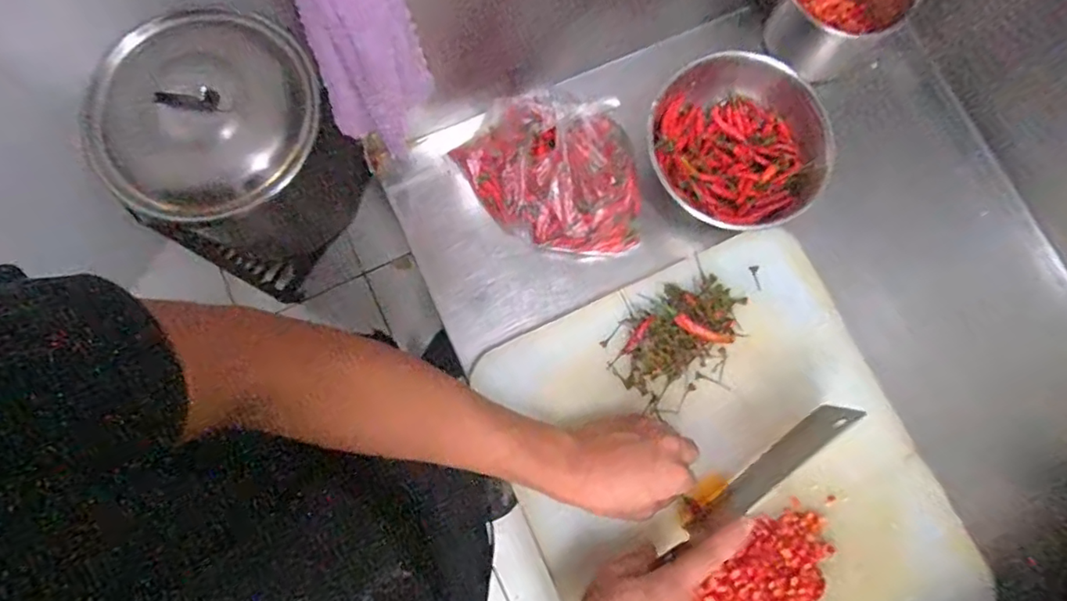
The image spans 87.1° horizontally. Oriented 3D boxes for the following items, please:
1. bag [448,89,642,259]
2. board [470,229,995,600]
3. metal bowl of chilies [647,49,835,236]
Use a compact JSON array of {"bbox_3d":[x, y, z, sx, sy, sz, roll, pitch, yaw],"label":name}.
[{"bbox_3d":[0.023,-0.126,0.548,0.189,0.054,0.136,28,80,4],"label":"bag"},{"bbox_3d":[0.172,0.163,0.499,0.338,0.027,0.390,-25,81,-5],"label":"board"},{"bbox_3d":[0.195,-0.152,0.546,0.155,0.063,0.168,0,79,-1],"label":"metal bowl of chilies"}]

